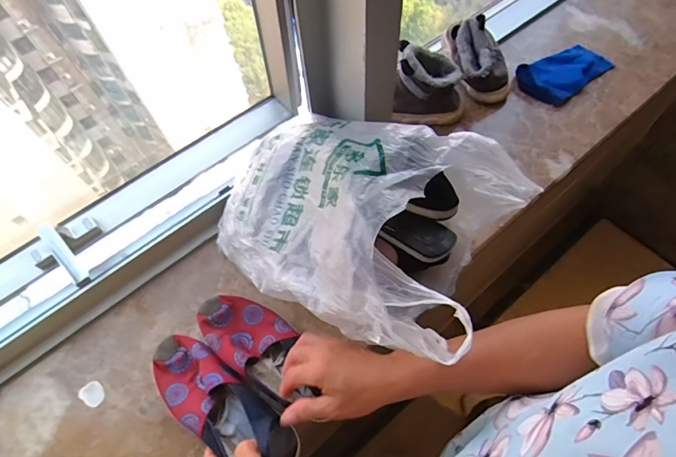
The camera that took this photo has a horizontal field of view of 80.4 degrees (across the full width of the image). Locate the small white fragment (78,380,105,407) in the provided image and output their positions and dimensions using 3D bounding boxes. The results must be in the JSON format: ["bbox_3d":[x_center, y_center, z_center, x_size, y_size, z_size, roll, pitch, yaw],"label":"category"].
[{"bbox_3d":[-0.347,0.233,0.566,0.037,0.004,0.029,33,68,20],"label":"small white fragment"}]

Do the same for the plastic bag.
[{"bbox_3d":[0.026,-0.035,0.530,0.358,0.200,0.302,30,67,19],"label":"plastic bag"}]

